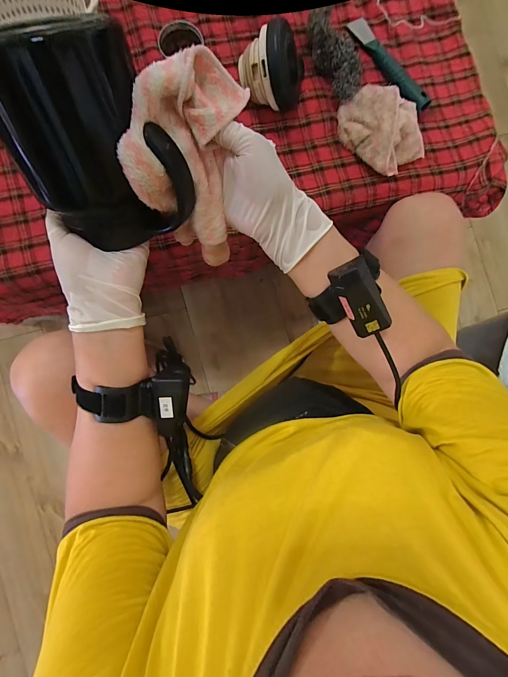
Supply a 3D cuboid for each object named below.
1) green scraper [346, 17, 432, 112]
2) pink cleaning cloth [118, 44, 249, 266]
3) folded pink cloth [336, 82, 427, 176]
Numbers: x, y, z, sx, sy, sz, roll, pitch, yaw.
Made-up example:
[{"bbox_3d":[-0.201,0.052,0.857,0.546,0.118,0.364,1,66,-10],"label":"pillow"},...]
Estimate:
[{"bbox_3d":[0.192,-0.392,0.453,0.028,0.019,0.162,-34,91,-6],"label":"green scraper"},{"bbox_3d":[-0.059,-0.157,0.291,0.082,0.116,0.132,8,87,-3],"label":"pink cleaning cloth"},{"bbox_3d":[0.174,-0.289,0.436,0.088,0.037,0.115,-31,91,-6],"label":"folded pink cloth"}]

